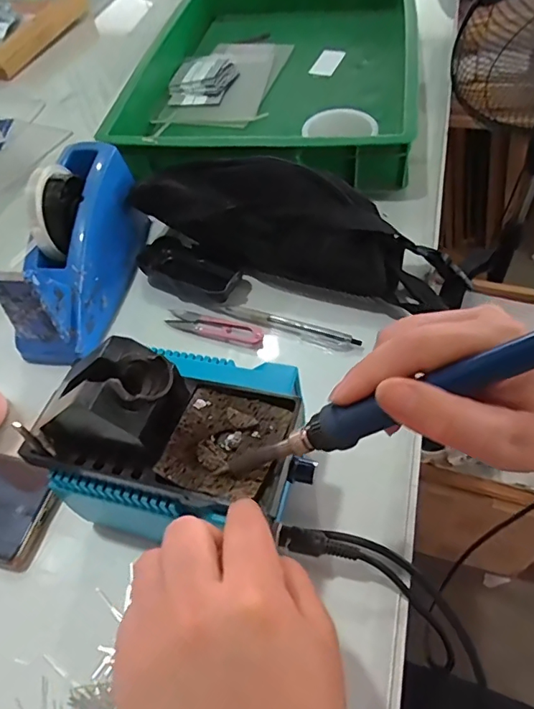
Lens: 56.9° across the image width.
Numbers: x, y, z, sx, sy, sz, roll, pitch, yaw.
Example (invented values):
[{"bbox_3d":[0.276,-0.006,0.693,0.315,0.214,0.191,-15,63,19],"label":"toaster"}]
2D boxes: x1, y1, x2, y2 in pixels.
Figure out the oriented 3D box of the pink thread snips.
[{"bbox_3d":[-0.051,-0.026,0.480,0.099,0.010,0.022,13,57,16],"label":"pink thread snips"}]

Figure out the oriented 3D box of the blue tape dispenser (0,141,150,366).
[{"bbox_3d":[-0.180,-0.104,0.471,0.061,0.115,0.194,7,55,11],"label":"blue tape dispenser"}]

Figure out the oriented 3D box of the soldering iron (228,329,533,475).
[{"bbox_3d":[0.062,0.020,0.214,0.212,0.015,0.019,-28,47,31],"label":"soldering iron"}]

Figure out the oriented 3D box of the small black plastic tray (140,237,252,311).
[{"bbox_3d":[-0.079,-0.085,0.509,0.114,0.024,0.057,19,58,19],"label":"small black plastic tray"}]

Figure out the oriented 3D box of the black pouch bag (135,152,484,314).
[{"bbox_3d":[0.033,-0.128,0.488,0.329,0.096,0.077,17,58,18],"label":"black pouch bag"}]

